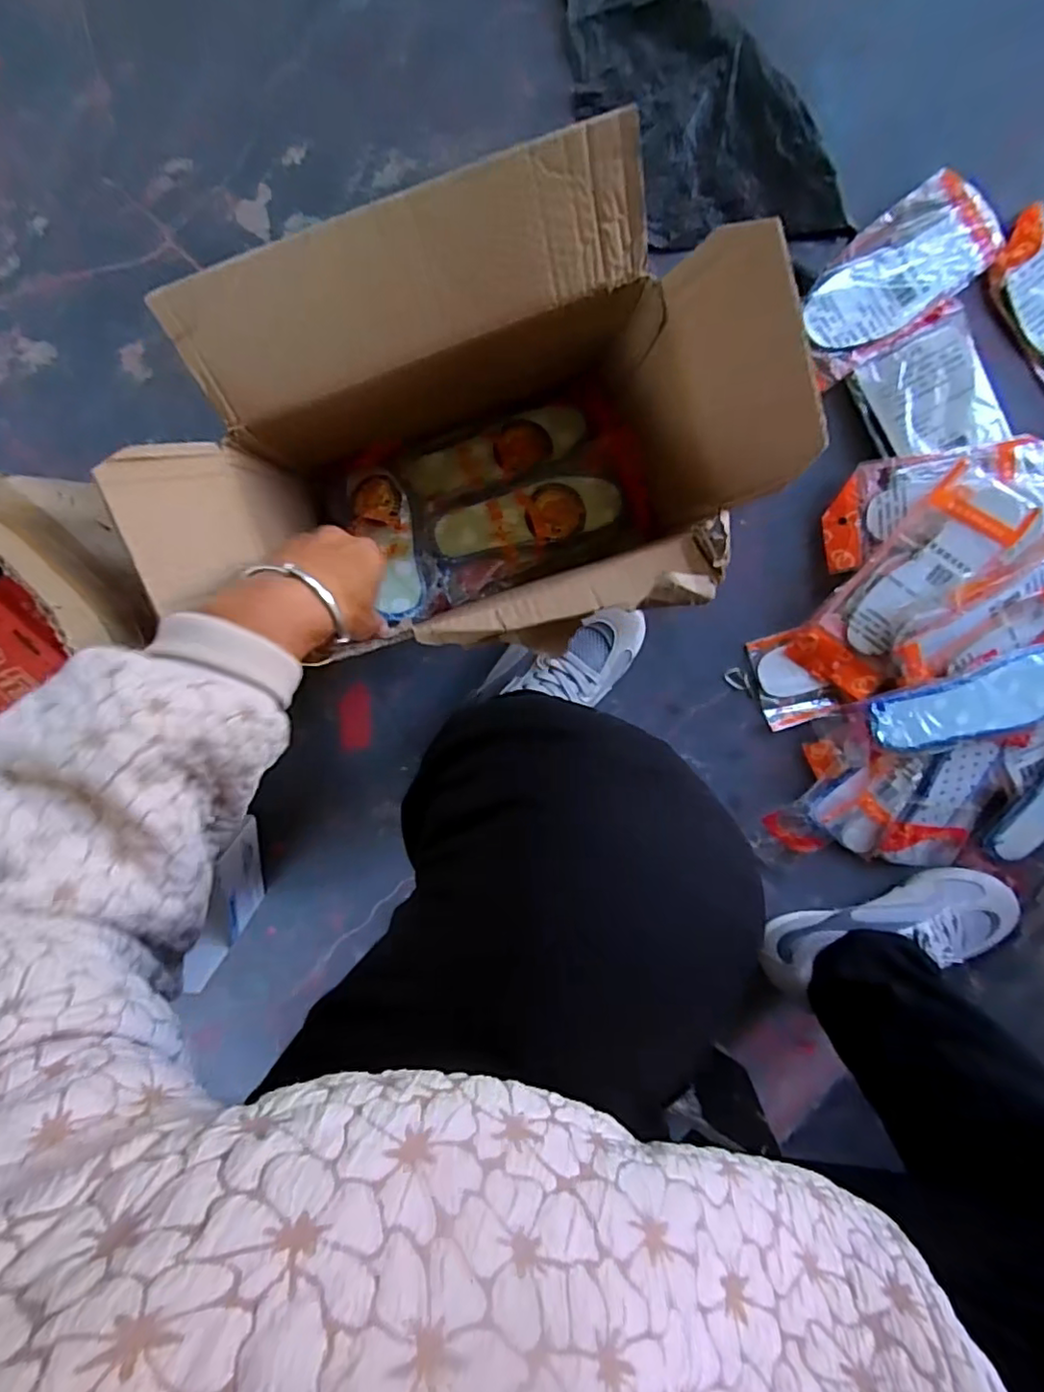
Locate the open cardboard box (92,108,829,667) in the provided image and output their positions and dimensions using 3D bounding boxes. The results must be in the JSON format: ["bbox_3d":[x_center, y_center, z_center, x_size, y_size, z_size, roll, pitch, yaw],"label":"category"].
[{"bbox_3d":[-0.033,-0.158,0.436,0.368,0.217,0.248,-21,98,5],"label":"open cardboard box"}]

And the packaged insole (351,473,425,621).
[{"bbox_3d":[-0.104,-0.117,0.486,0.040,0.022,0.130,-17,73,5],"label":"packaged insole"}]

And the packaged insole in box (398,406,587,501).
[{"bbox_3d":[-0.023,-0.208,0.525,0.156,0.015,0.052,-22,75,-4],"label":"packaged insole in box"}]

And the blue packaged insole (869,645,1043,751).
[{"bbox_3d":[0.416,0.003,0.551,0.185,0.025,0.062,-16,101,3],"label":"blue packaged insole"}]

